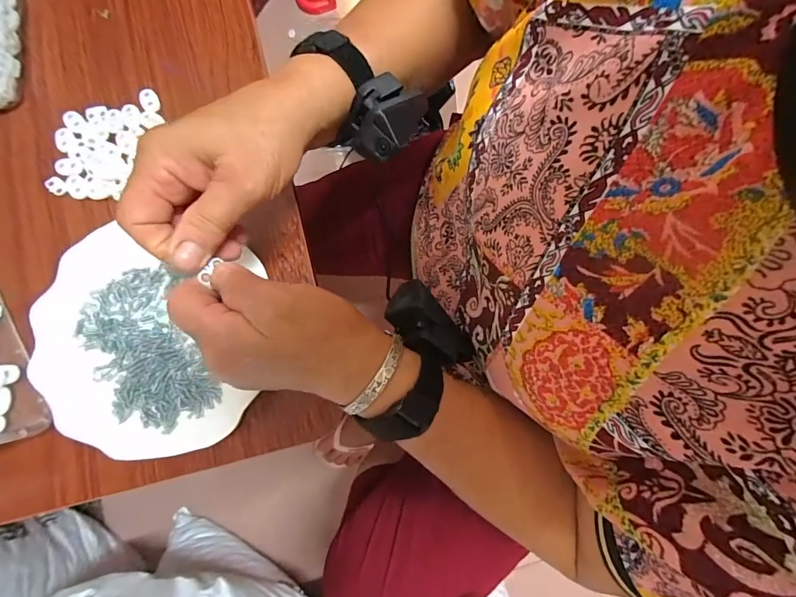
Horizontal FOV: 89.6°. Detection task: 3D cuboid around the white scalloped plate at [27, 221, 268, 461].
[{"bbox_3d":[-0.193,0.031,0.318,0.168,0.026,0.176,0,79,0],"label":"white scalloped plate"}]

